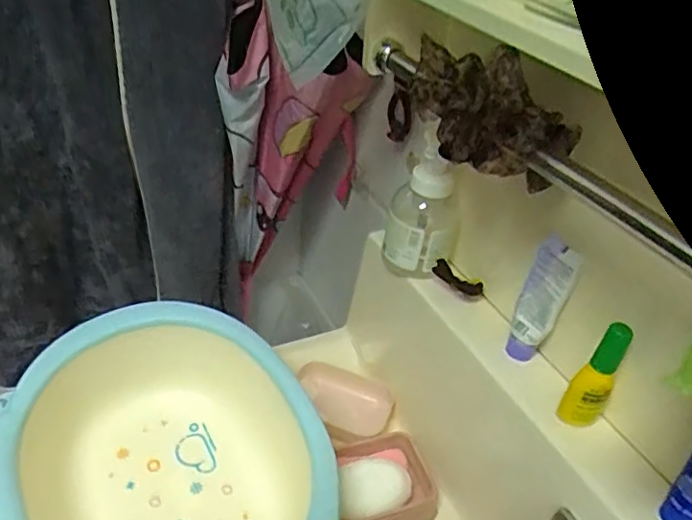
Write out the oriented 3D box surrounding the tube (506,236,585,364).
[{"bbox_3d":[0.172,0.038,0.528,0.023,0.118,0.038,-11,38,-41],"label":"tube"}]

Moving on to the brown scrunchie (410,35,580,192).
[{"bbox_3d":[0.093,-0.111,0.431,0.133,0.078,0.065,28,42,27],"label":"brown scrunchie"}]

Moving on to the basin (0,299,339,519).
[{"bbox_3d":[-0.178,0.178,0.548,0.271,0.108,0.269,-20,55,-24],"label":"basin"}]

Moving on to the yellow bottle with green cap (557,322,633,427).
[{"bbox_3d":[0.193,0.090,0.467,0.029,0.104,0.030,28,42,27],"label":"yellow bottle with green cap"}]

